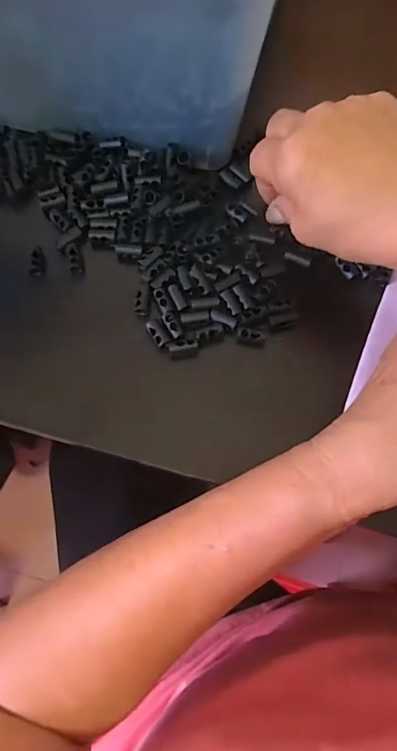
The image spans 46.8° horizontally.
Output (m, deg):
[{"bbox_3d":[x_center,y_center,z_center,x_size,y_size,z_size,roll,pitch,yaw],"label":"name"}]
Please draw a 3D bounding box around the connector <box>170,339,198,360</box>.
[{"bbox_3d":[-0.009,-0.016,0.290,0.018,0.016,0.007,-8,72,-3],"label":"connector"}]

